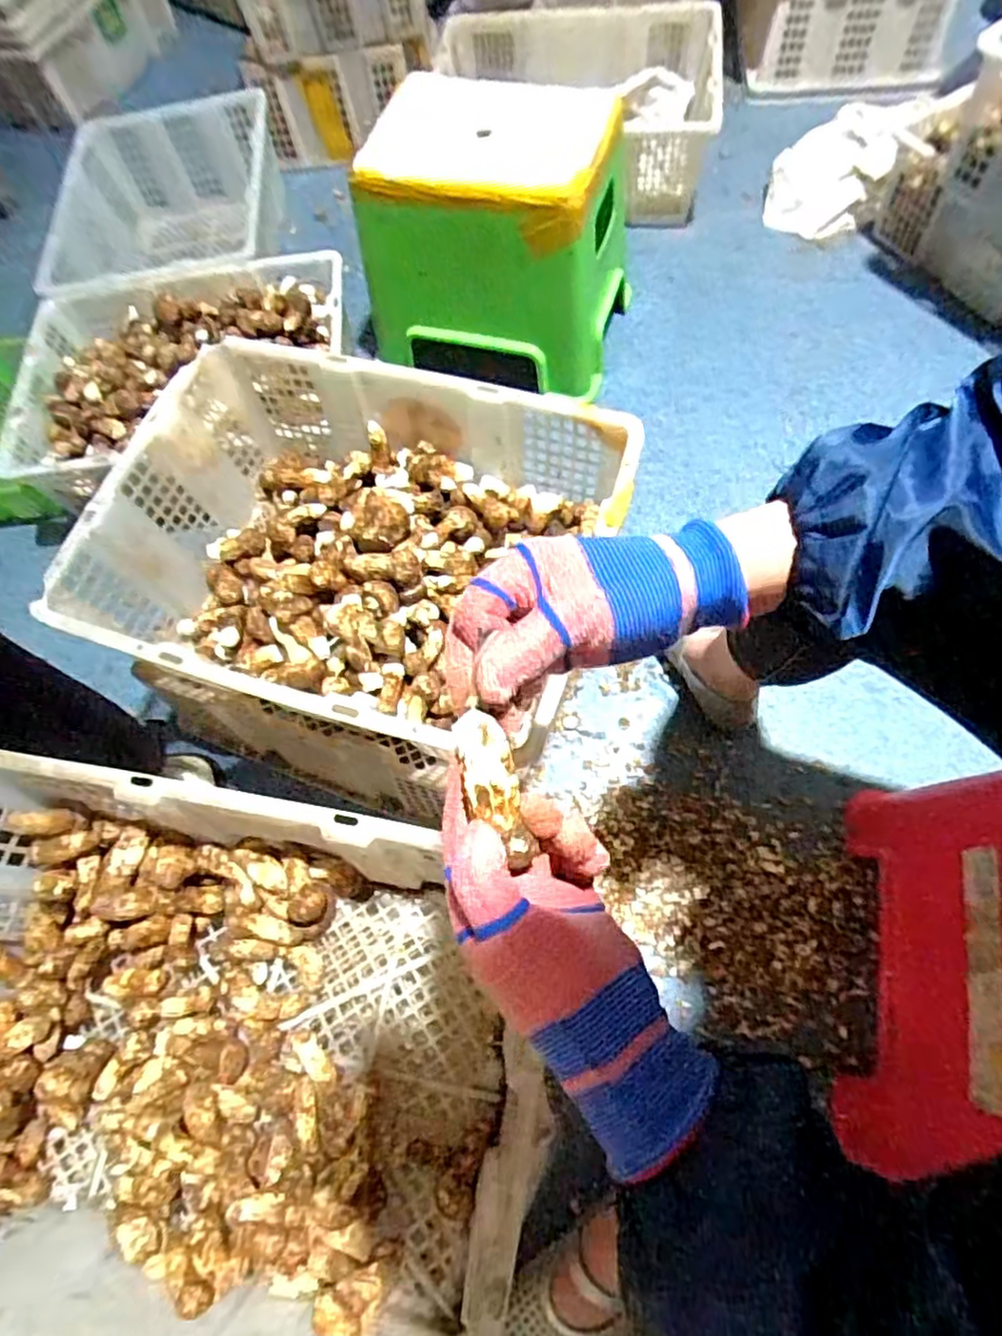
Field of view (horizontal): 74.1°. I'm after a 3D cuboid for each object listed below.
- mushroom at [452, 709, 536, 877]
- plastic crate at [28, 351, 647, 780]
[{"bbox_3d":[-0.003,0.051,0.290,0.023,0.022,0.065,-19,73,-6],"label":"mushroom"},{"bbox_3d":[-0.138,-0.107,0.673,0.482,0.168,0.352,15,70,12],"label":"plastic crate"}]

